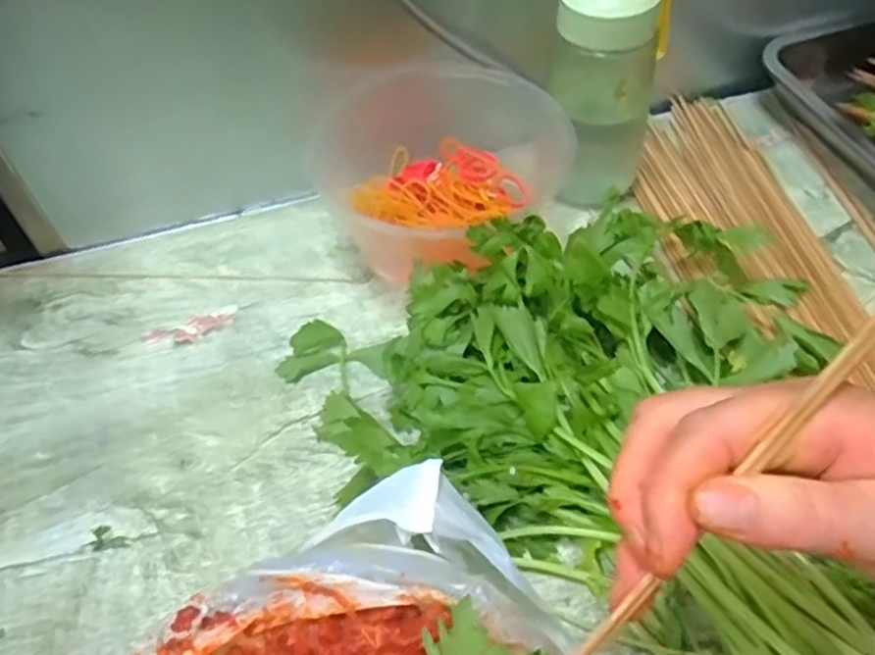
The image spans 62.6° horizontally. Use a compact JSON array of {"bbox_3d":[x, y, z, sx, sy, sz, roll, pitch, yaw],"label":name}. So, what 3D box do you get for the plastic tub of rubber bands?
[{"bbox_3d":[0.007,-0.097,0.496,0.146,0.097,0.128,-35,58,-22],"label":"plastic tub of rubber bands"}]

